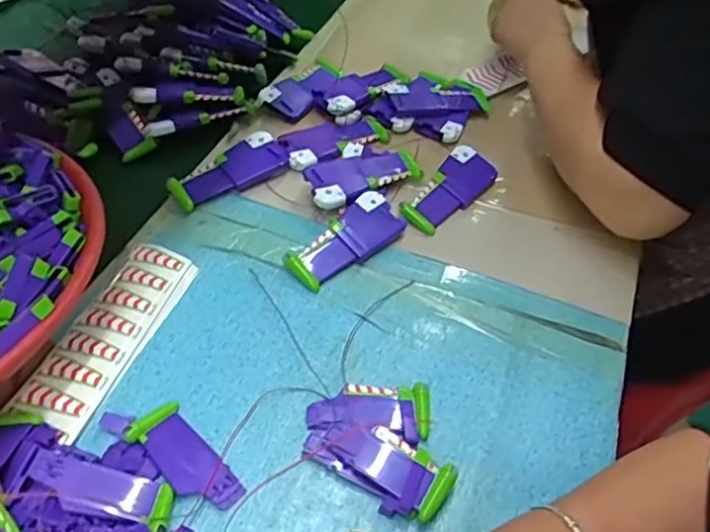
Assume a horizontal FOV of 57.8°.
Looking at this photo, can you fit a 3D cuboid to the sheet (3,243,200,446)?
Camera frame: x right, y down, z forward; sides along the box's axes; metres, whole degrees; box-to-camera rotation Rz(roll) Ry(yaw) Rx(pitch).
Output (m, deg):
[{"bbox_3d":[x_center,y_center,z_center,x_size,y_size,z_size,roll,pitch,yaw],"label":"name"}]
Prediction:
[{"bbox_3d":[-0.191,0.049,0.507,0.058,0.007,0.178,20,49,8],"label":"sheet"}]

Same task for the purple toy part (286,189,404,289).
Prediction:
[{"bbox_3d":[-0.010,-0.025,0.585,0.114,0.025,0.049,-31,58,-29],"label":"purple toy part"}]

